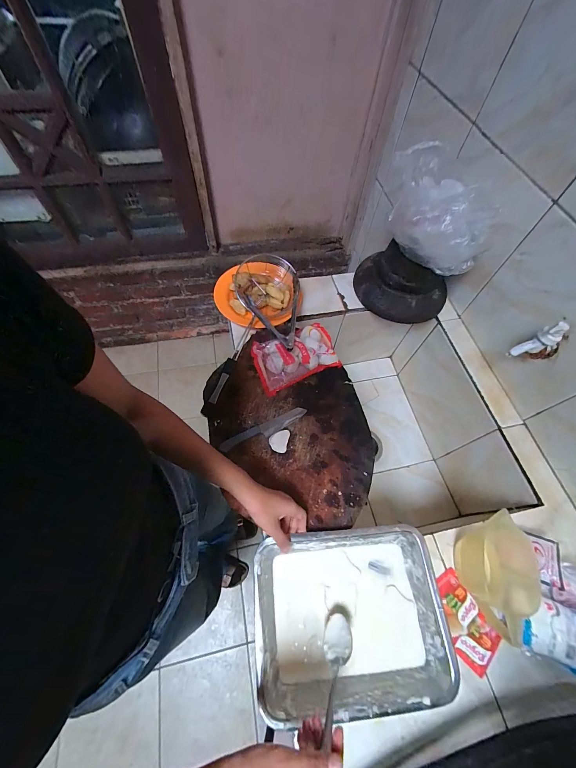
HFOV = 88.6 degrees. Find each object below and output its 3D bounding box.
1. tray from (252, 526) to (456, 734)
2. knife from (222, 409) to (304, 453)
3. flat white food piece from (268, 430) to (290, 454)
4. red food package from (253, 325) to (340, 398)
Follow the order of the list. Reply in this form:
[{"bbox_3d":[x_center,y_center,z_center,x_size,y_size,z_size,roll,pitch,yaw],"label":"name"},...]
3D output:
[{"bbox_3d":[0.093,0.346,0.451,0.277,0.047,0.217,-4,62,-5],"label":"tray"},{"bbox_3d":[-0.044,0.088,0.572,0.177,0.011,0.028,-23,66,-15],"label":"knife"},{"bbox_3d":[-0.017,0.106,0.558,0.034,0.009,0.044,13,62,3],"label":"flat white food piece"},{"bbox_3d":[0.017,-0.063,0.630,0.179,0.039,0.113,-24,66,-15],"label":"red food package"}]

